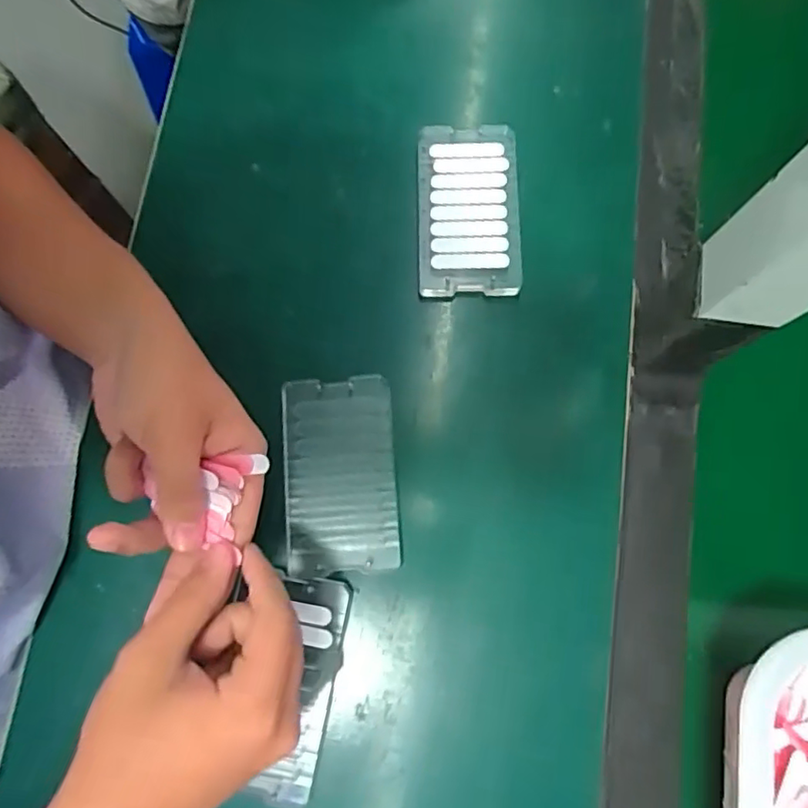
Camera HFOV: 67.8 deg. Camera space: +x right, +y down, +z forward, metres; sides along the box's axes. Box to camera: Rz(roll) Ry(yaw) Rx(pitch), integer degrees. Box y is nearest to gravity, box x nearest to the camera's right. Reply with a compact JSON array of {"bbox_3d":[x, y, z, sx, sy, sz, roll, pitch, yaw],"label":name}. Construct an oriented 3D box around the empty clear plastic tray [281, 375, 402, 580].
[{"bbox_3d":[-0.039,0.044,0.376,0.068,0.013,0.118,-5,78,0],"label":"empty clear plastic tray"}]

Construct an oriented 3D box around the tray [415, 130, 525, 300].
[{"bbox_3d":[0.044,-0.133,0.410,0.067,0.012,0.121,0,78,1],"label":"tray"}]

